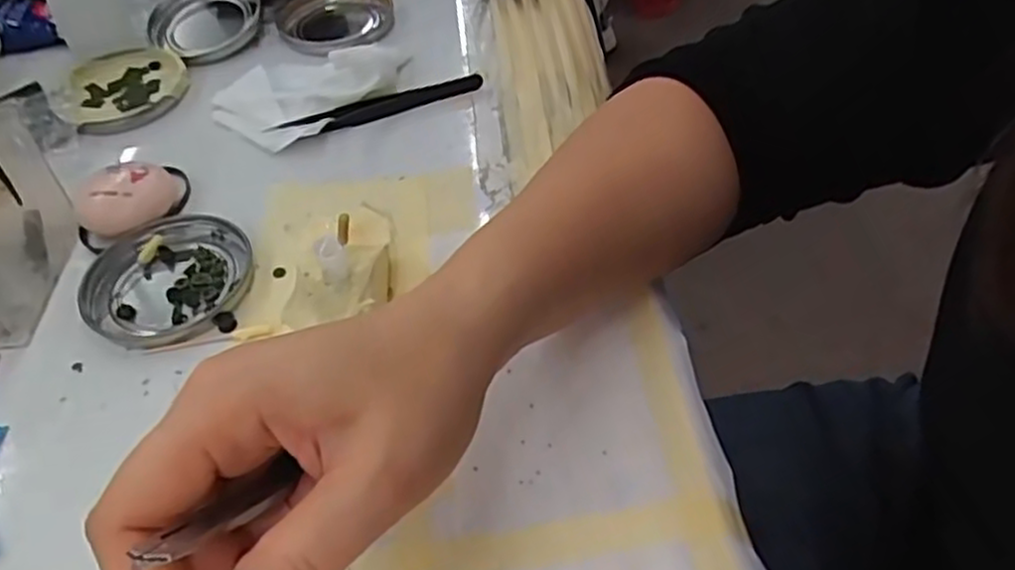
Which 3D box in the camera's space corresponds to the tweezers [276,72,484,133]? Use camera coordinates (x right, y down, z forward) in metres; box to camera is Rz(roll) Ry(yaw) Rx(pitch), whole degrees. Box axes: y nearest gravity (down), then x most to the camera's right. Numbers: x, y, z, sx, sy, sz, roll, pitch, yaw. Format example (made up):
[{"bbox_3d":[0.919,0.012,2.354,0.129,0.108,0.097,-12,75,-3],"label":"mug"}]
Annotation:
[{"bbox_3d":[-0.072,-0.108,0.449,0.118,0.008,0.015,-17,49,-9],"label":"tweezers"}]

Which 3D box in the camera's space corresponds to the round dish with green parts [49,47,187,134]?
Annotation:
[{"bbox_3d":[-0.245,-0.127,0.477,0.078,0.010,0.082,-3,49,4],"label":"round dish with green parts"}]

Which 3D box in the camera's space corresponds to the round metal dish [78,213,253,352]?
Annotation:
[{"bbox_3d":[-0.163,-0.003,0.364,0.074,0.010,0.076,-3,49,4],"label":"round metal dish"}]

